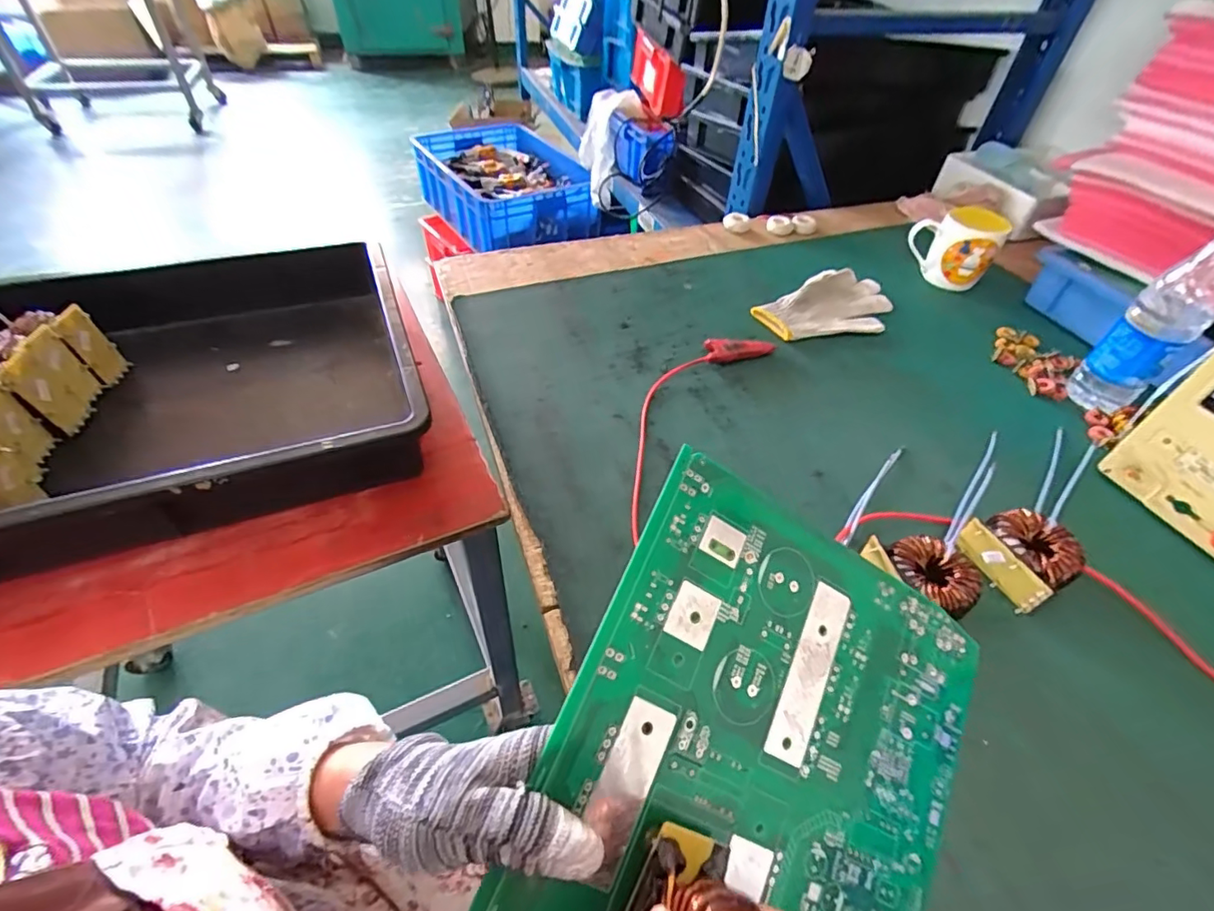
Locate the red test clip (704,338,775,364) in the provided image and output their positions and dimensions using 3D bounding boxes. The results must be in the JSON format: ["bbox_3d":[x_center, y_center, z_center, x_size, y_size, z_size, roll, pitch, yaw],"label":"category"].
[{"bbox_3d":[0.162,-0.129,0.668,0.089,0.019,0.032,-5,48,-8],"label":"red test clip"}]

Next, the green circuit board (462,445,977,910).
[{"bbox_3d":[0.076,0.170,0.261,0.231,0.008,0.276,31,72,-13],"label":"green circuit board"}]

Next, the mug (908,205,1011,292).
[{"bbox_3d":[0.504,-0.306,0.796,0.114,0.092,0.071,26,51,19],"label":"mug"}]

